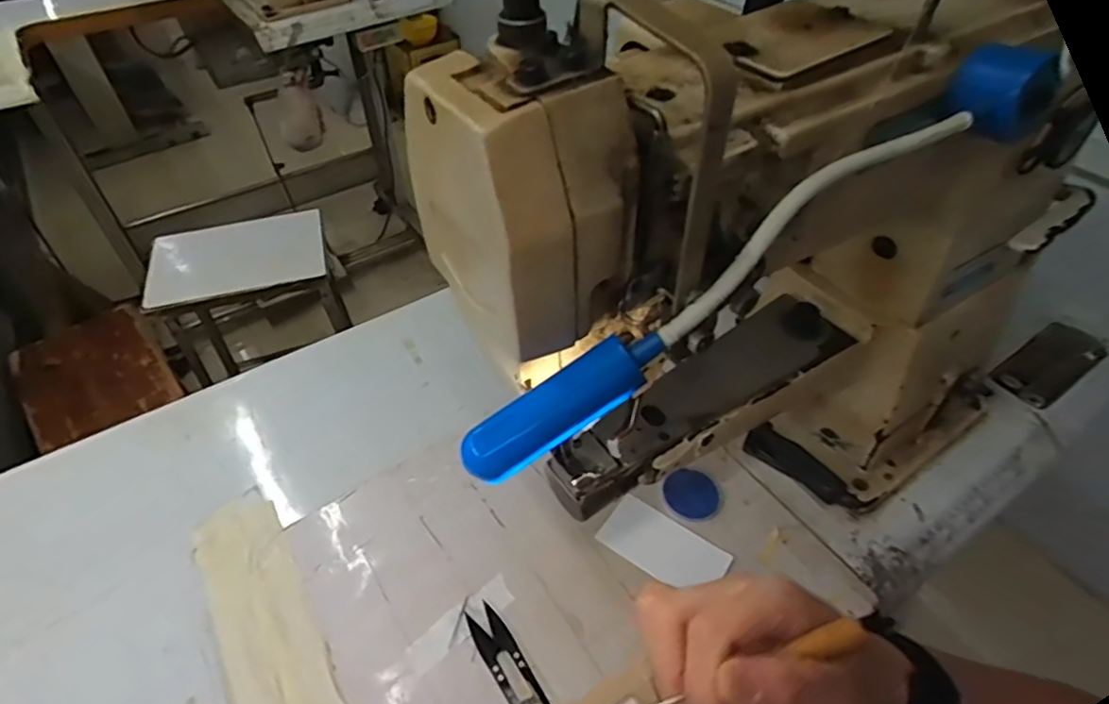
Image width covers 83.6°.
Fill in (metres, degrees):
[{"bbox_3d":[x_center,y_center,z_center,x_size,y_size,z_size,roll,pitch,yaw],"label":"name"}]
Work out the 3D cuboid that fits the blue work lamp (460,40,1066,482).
[{"bbox_3d":[0.066,-0.030,0.226,0.243,0.038,0.040,-36,51,3],"label":"blue work lamp"}]

